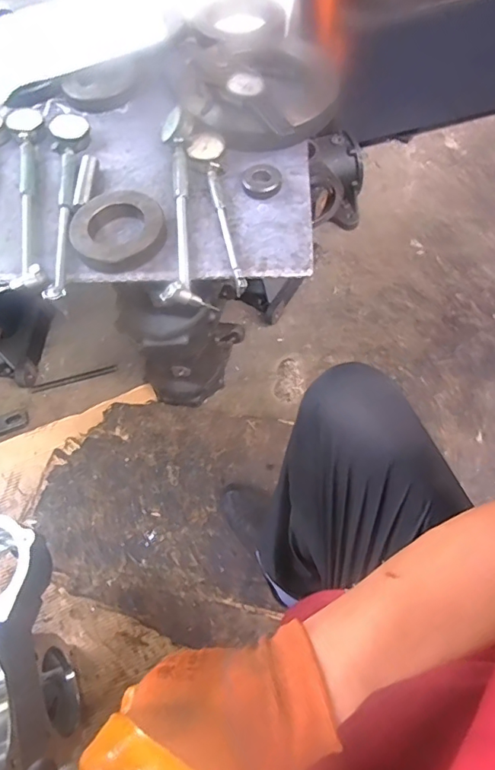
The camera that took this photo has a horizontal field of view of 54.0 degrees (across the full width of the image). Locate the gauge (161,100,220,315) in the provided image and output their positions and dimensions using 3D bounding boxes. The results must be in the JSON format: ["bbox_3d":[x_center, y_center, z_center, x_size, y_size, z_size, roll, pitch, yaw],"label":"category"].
[{"bbox_3d":[-0.087,-0.237,0.625,0.057,0.036,0.310,-9,62,0],"label":"gauge"}]

